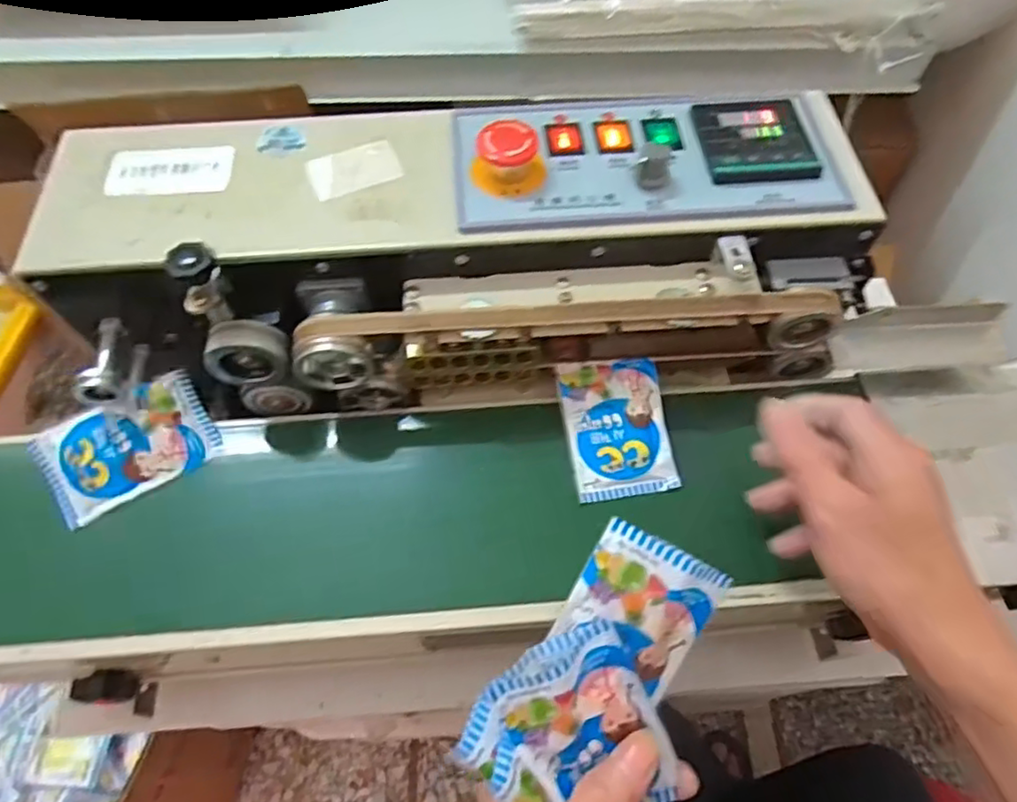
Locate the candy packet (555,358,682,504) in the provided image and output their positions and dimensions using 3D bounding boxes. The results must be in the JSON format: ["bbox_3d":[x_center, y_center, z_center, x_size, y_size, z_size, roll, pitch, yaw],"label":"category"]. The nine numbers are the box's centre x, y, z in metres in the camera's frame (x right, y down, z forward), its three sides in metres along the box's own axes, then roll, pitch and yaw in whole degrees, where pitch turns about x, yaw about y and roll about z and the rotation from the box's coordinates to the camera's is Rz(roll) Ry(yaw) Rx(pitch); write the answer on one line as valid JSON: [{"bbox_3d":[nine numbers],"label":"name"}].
[{"bbox_3d":[0.072,0.017,0.425,0.066,0.005,0.092,-10,78,1],"label":"candy packet"}]

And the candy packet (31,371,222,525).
[{"bbox_3d":[-0.251,0.031,0.423,0.102,0.012,0.065,-29,93,-16],"label":"candy packet"}]

